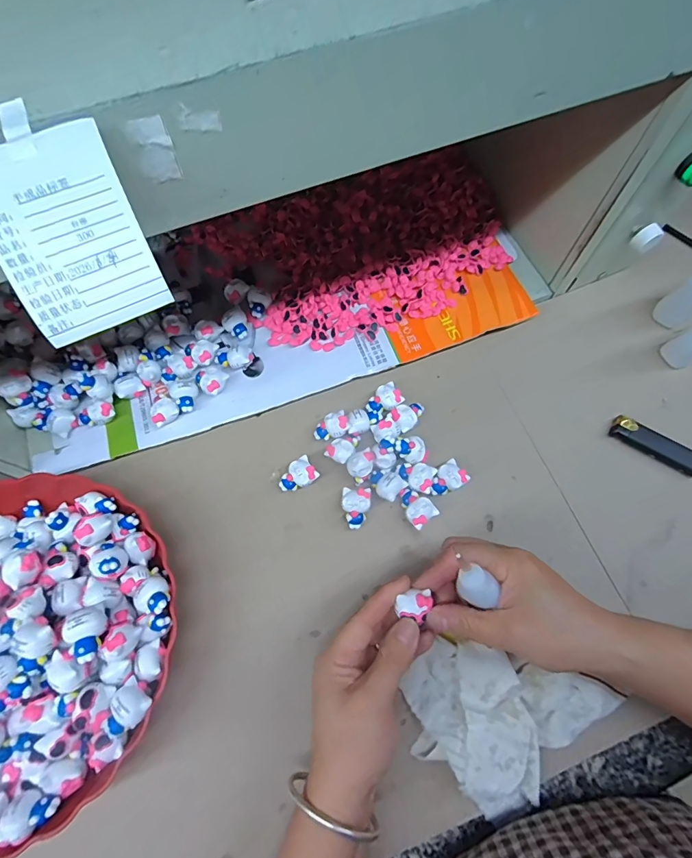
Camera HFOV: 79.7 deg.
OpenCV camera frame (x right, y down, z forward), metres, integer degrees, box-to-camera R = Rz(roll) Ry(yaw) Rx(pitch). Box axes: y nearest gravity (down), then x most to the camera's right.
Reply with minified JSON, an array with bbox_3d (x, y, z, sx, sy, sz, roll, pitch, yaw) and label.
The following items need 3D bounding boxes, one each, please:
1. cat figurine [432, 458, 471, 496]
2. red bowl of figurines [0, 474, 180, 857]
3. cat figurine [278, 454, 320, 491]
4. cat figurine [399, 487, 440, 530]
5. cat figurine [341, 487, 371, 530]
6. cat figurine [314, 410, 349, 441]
[{"bbox_3d":[0.093,0.046,0.381,0.032,0.022,0.024,-31,72,-11],"label":"cat figurine"},{"bbox_3d":[-0.246,0.154,0.303,0.237,0.076,0.236,0,69,0],"label":"red bowl of figurines"},{"bbox_3d":[-0.045,0.044,0.382,0.034,0.020,0.024,-33,73,-12],"label":"cat figurine"},{"bbox_3d":[0.062,0.069,0.371,0.025,0.016,0.035,-36,73,-12],"label":"cat figurine"},{"bbox_3d":[0.009,0.070,0.368,0.025,0.013,0.034,2,69,1],"label":"cat figurine"},{"bbox_3d":[-0.014,-0.002,0.399,0.033,0.021,0.025,-11,70,-4],"label":"cat figurine"}]

